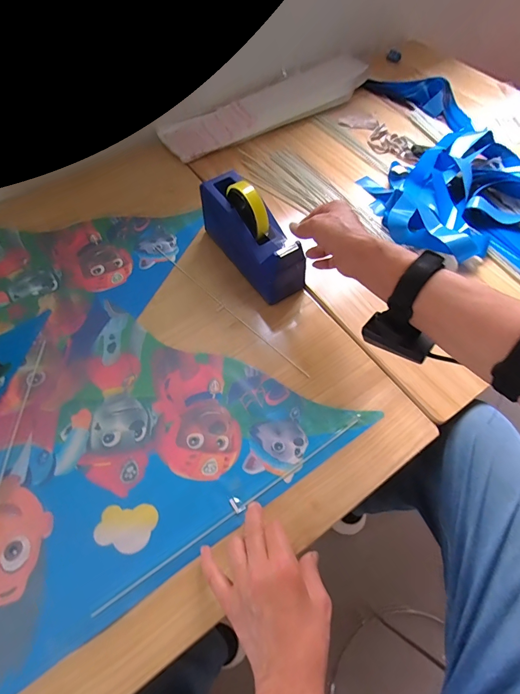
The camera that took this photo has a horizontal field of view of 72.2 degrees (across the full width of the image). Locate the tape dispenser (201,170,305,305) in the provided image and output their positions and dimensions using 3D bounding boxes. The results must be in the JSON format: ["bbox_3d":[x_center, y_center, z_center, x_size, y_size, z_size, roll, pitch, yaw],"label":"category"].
[{"bbox_3d":[-0.012,-0.174,0.543,0.064,0.113,0.191,-32,66,-15],"label":"tape dispenser"}]

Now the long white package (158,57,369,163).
[{"bbox_3d":[0.027,-0.539,0.796,0.507,0.029,0.124,-29,65,-14],"label":"long white package"}]

